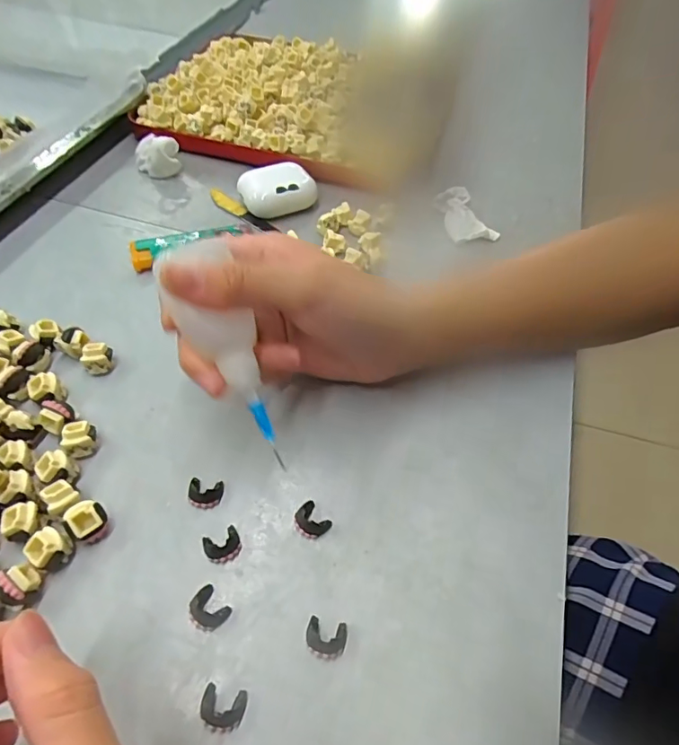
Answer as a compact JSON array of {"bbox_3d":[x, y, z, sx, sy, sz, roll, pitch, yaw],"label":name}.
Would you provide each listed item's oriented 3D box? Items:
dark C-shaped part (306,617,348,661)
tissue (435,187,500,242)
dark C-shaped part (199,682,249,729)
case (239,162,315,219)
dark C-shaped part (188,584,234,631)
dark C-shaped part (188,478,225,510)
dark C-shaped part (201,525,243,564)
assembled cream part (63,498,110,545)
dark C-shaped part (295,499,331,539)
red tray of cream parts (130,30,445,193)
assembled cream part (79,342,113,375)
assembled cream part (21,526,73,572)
[{"bbox_3d":[-0.005,0.106,0.202,0.016,0.005,0.014,9,53,3],"label":"dark C-shaped part"},{"bbox_3d":[0.091,-0.115,0.364,0.034,0.014,0.043,-9,54,-10],"label":"tissue"},{"bbox_3d":[-0.043,0.123,0.186,0.016,0.006,0.013,9,53,3],"label":"dark C-shaped part"},{"bbox_3d":[-0.044,-0.132,0.367,0.052,0.020,0.037,-14,55,-14],"label":"case"},{"bbox_3d":[-0.054,0.097,0.207,0.016,0.005,0.014,40,60,23],"label":"dark C-shaped part"},{"bbox_3d":[-0.063,0.056,0.236,0.015,0.006,0.014,0,53,-4],"label":"dark C-shaped part"},{"bbox_3d":[-0.051,0.076,0.223,0.016,0.005,0.014,-21,57,-18],"label":"dark C-shaped part"},{"bbox_3d":[-0.110,0.065,0.221,0.014,0.014,0.016,36,59,21],"label":"assembled cream part"},{"bbox_3d":[-0.013,0.067,0.231,0.014,0.006,0.017,-35,63,-26],"label":"dark C-shaped part"},{"bbox_3d":[-0.030,-0.261,0.459,0.234,0.032,0.233,16,54,8],"label":"red tray of cream parts"},{"bbox_3d":[-0.131,-0.007,0.276,0.015,0.014,0.013,-9,54,-10],"label":"assembled cream part"},{"bbox_3d":[-0.122,0.074,0.212,0.013,0.012,0.015,23,55,13],"label":"assembled cream part"}]

